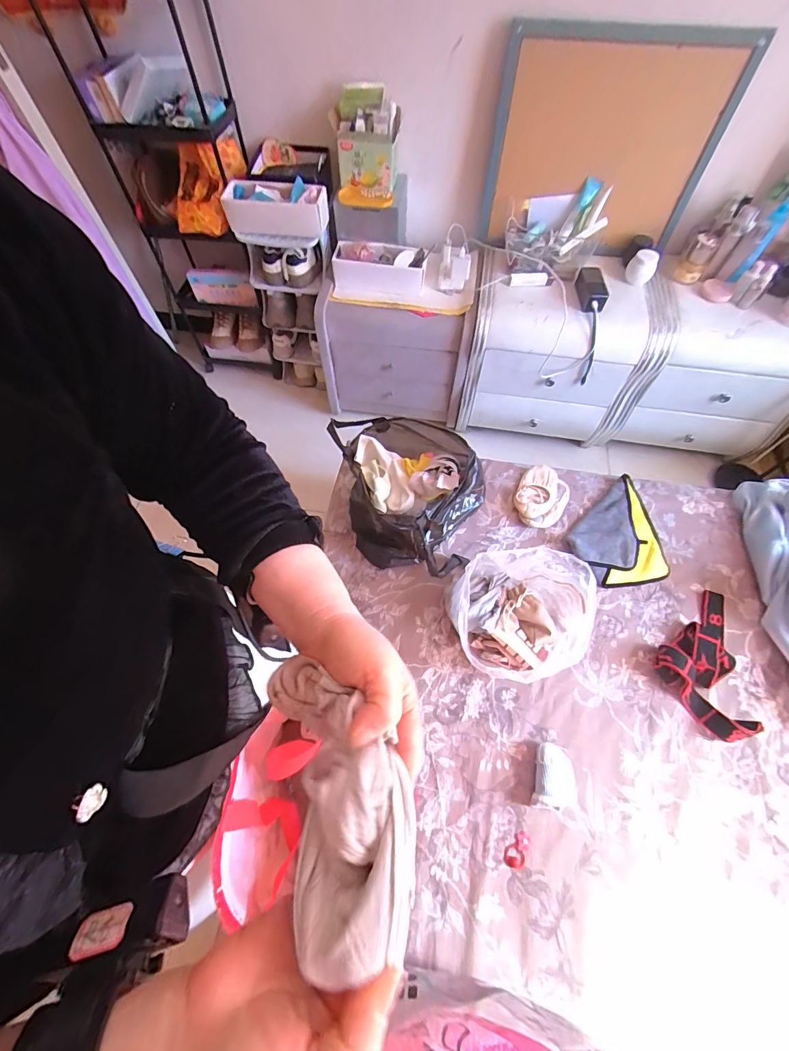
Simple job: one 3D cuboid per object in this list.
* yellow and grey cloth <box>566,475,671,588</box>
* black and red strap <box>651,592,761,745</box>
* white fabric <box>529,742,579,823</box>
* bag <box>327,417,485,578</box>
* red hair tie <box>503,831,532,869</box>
[{"bbox_3d":[0.514,0.020,0.887,0.261,0.029,0.193,-41,70,-18],"label":"yellow and grey cloth"},{"bbox_3d":[0.615,0.251,0.753,0.236,0.050,0.183,-35,68,-16],"label":"black and red strap"},{"bbox_3d":[0.265,0.419,0.671,0.069,0.045,0.097,11,64,6],"label":"white fabric"},{"bbox_3d":[0.008,-0.068,0.844,0.331,0.187,0.274,16,64,8],"label":"bag"},{"bbox_3d":[0.197,0.517,0.646,0.033,0.005,0.052,38,69,18],"label":"red hair tie"}]

